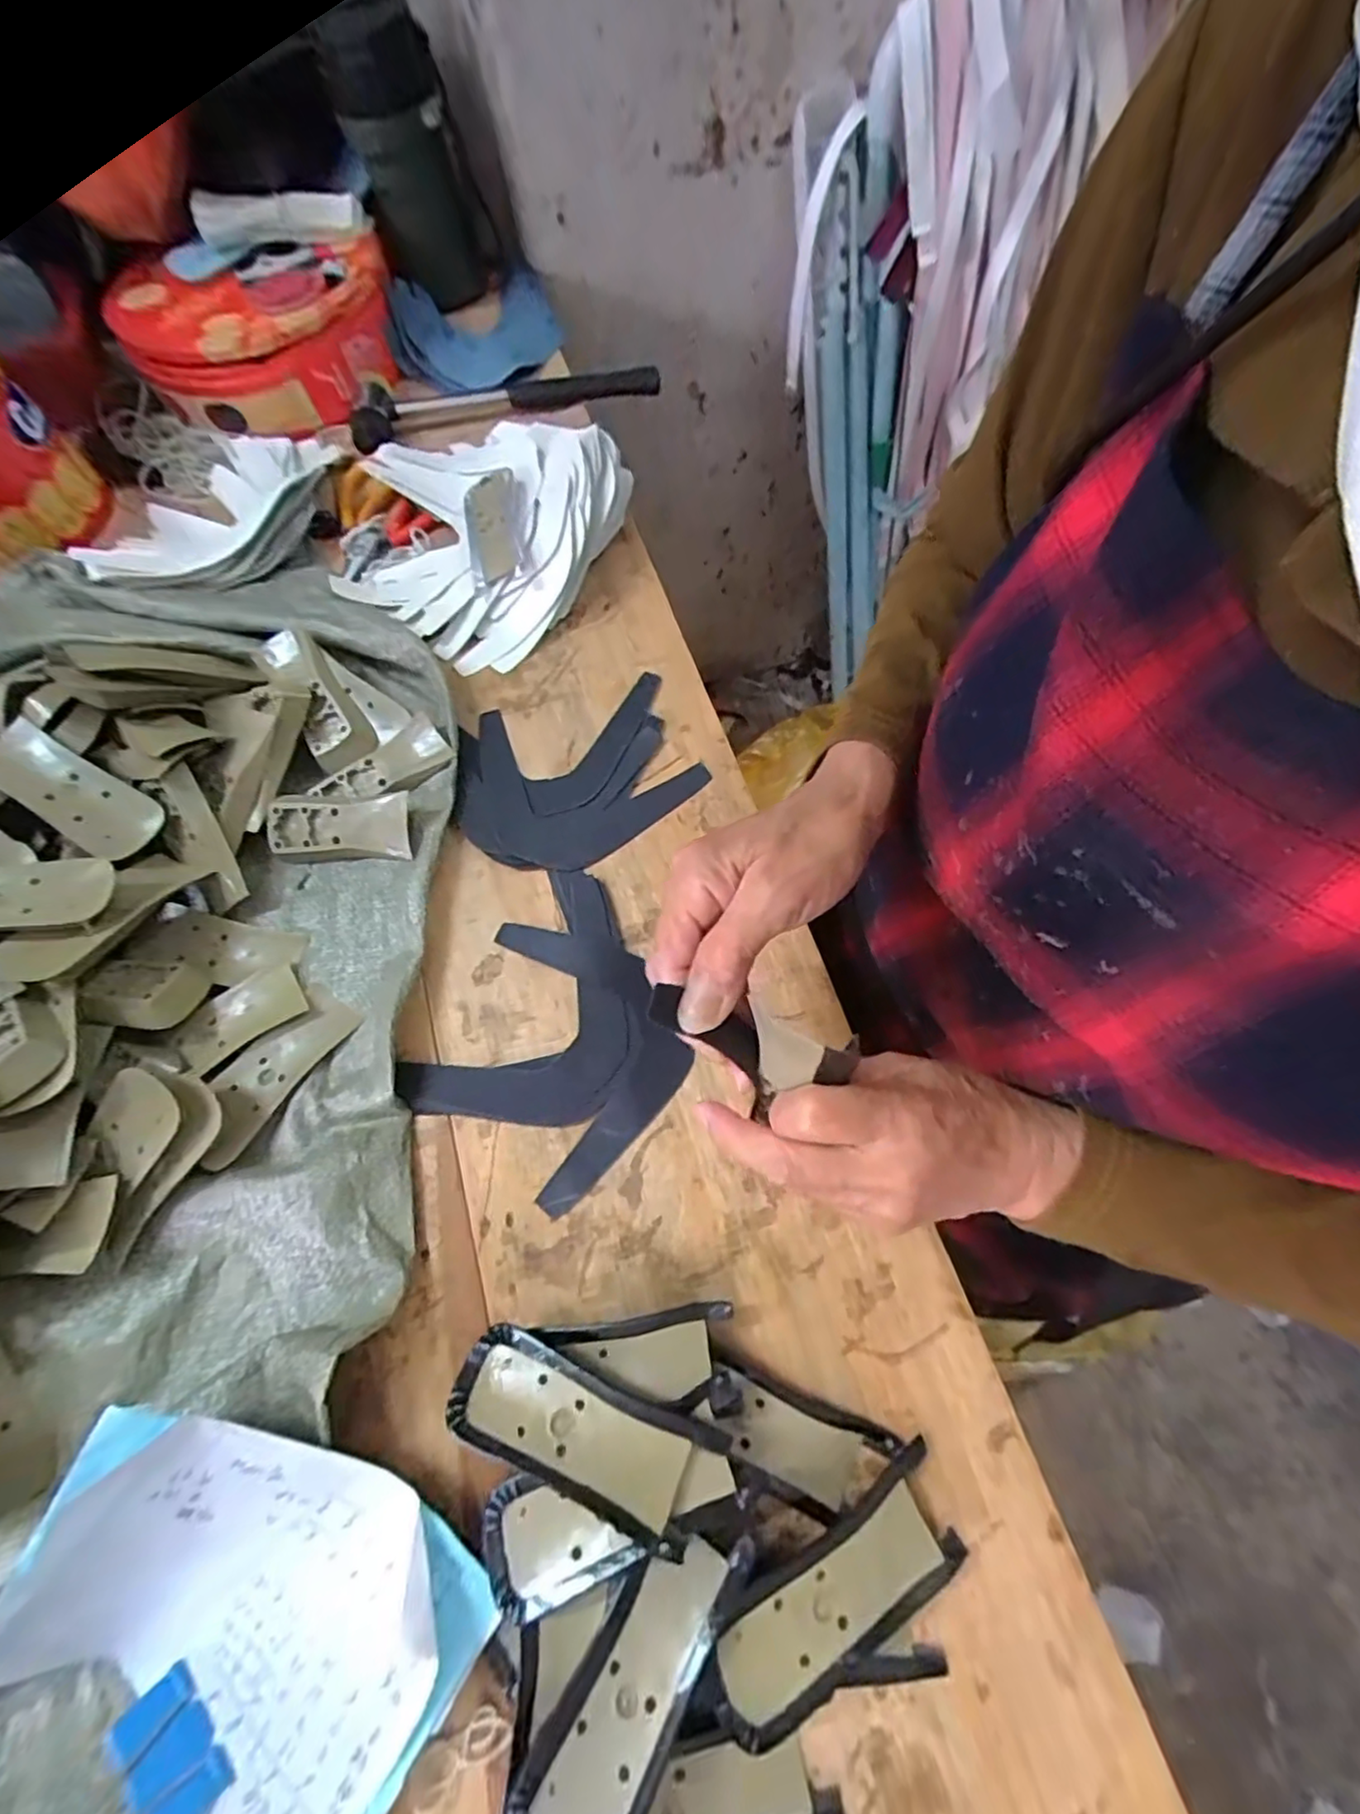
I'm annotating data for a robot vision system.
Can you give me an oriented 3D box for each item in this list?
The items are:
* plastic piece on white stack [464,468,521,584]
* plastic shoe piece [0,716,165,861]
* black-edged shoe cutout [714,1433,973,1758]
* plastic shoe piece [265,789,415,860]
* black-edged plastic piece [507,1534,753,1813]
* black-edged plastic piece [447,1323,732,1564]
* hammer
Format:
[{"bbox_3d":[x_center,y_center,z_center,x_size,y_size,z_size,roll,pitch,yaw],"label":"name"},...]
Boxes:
[{"bbox_3d":[-0.147,-0.303,0.505,0.038,0.008,0.121,-12,65,1],"label":"plastic piece on white stack"},{"bbox_3d":[-0.368,-0.069,0.389,0.108,0.016,0.043,33,71,-5],"label":"plastic shoe piece"},{"bbox_3d":[0.068,0.293,0.278,0.116,0.024,0.042,-28,70,-10],"label":"black-edged shoe cutout"},{"bbox_3d":[-0.224,-0.054,0.428,0.093,0.021,0.042,1,99,5],"label":"plastic shoe piece"},{"bbox_3d":[-0.018,0.311,0.254,0.045,0.010,0.116,32,72,13],"label":"black-edged plastic piece"},{"bbox_3d":[-0.046,0.230,0.284,0.116,0.005,0.044,16,52,17],"label":"black-edged plastic piece"},{"bbox_3d":[-0.160,-0.472,0.589,0.283,0.028,0.072,-14,68,-5],"label":"hammer"}]

